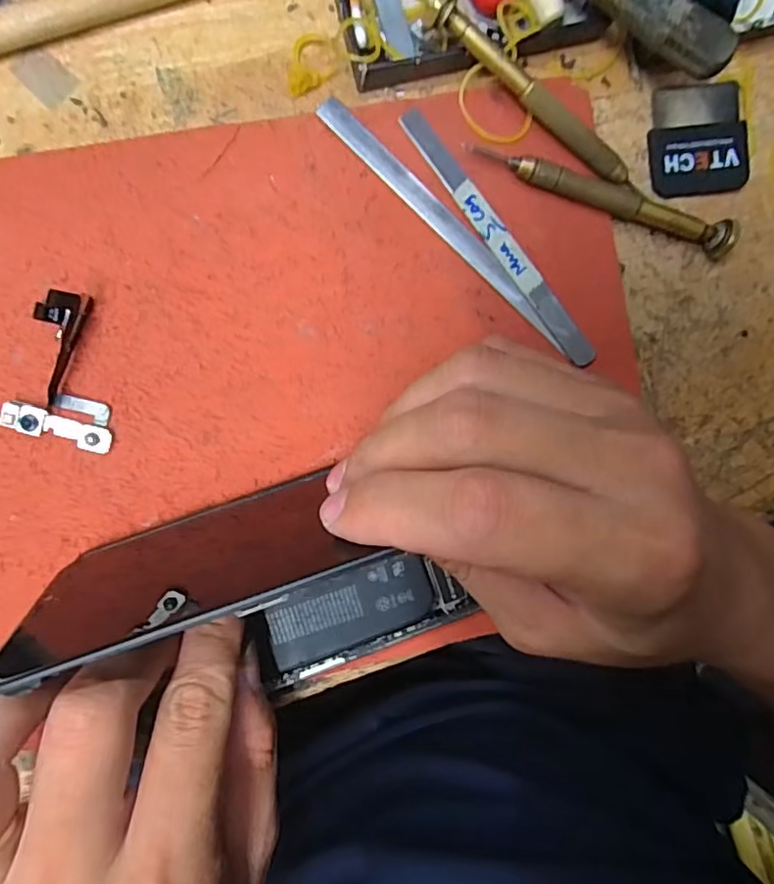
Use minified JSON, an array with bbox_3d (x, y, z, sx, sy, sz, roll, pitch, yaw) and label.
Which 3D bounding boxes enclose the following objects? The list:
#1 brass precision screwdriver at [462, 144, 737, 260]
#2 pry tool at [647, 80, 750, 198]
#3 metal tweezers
[{"bbox_3d":[0.082,-0.093,0.215,0.106,0.009,0.011,16,91,-8],"label":"brass precision screwdriver"},{"bbox_3d":[0.122,-0.120,0.224,0.039,0.005,0.041,-10,95,-7],"label":"pry tool"},{"bbox_3d":[0.033,-0.081,0.212,0.130,0.005,0.024,43,87,-8],"label":"metal tweezers"}]

